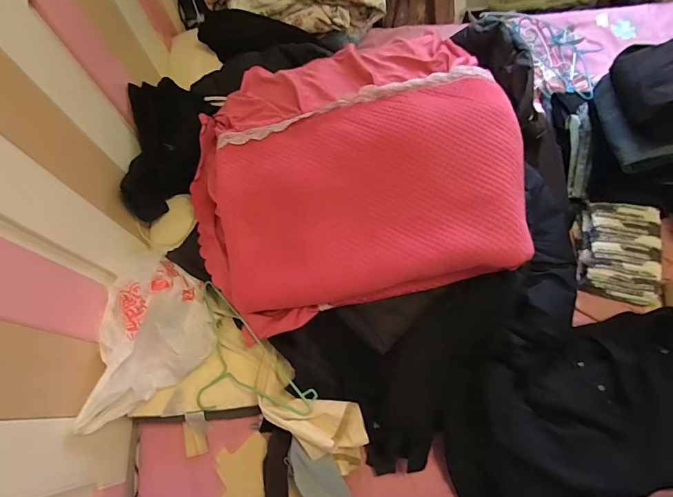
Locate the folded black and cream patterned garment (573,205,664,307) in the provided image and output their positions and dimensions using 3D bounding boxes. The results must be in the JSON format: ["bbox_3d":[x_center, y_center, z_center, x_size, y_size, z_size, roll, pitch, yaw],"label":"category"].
[{"bbox_3d":[0.745,0.005,1.016,0.189,0.090,0.256,9,68,4],"label":"folded black and cream patterned garment"}]

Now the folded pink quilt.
[{"bbox_3d":[0.019,-0.188,0.913,0.706,0.248,0.630,-12,68,-4],"label":"folded pink quilt"}]

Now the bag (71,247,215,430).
[{"bbox_3d":[-0.398,0.166,0.854,0.197,0.169,0.378,-9,68,-3],"label":"bag"}]

